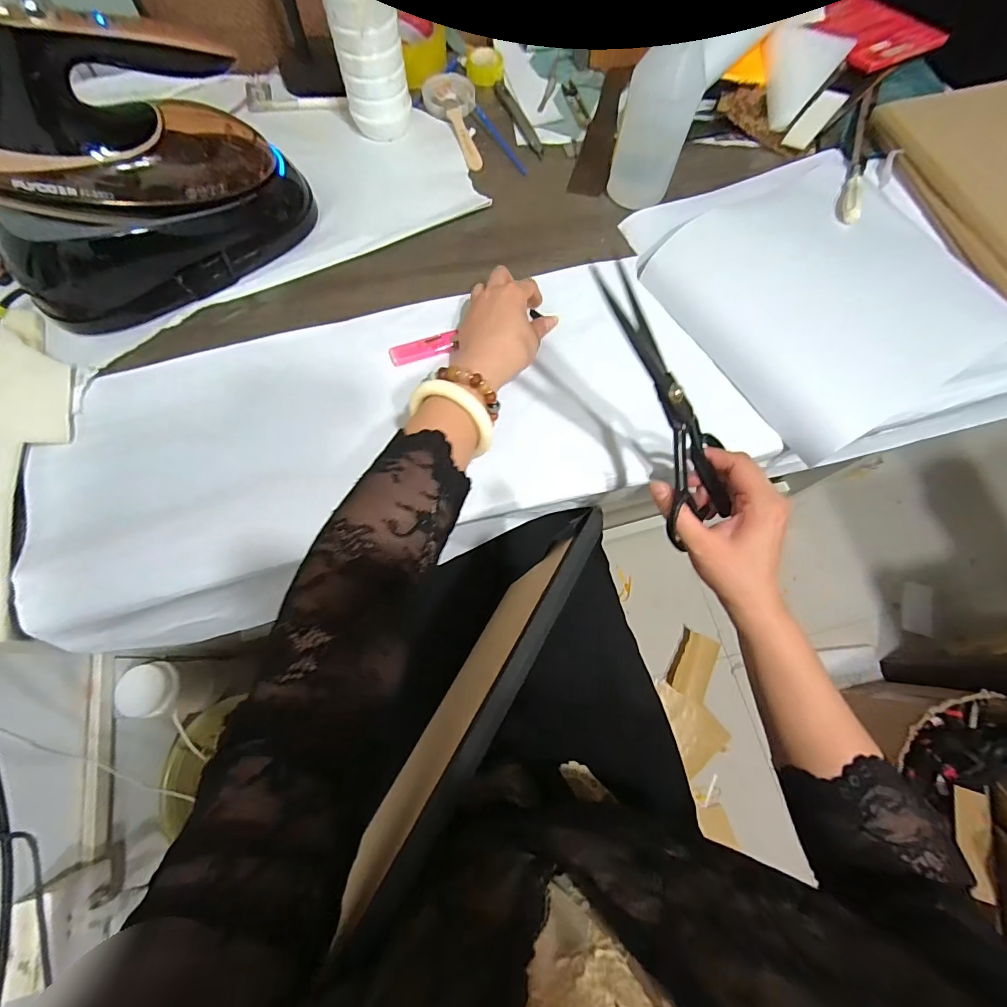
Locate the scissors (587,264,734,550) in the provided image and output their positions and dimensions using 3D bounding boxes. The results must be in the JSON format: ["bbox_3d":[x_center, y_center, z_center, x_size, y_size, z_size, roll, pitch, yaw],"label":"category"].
[{"bbox_3d":[0.126,-0.073,0.344,0.089,0.027,0.213,-34,108,-13],"label":"scissors"}]

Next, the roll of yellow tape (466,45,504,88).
[{"bbox_3d":[-0.025,-0.617,0.621,0.050,0.022,0.042,-12,73,-7],"label":"roll of yellow tape"}]

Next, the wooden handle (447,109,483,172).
[{"bbox_3d":[-0.050,-0.475,0.574,0.020,0.007,0.098,-19,80,-5],"label":"wooden handle"}]

